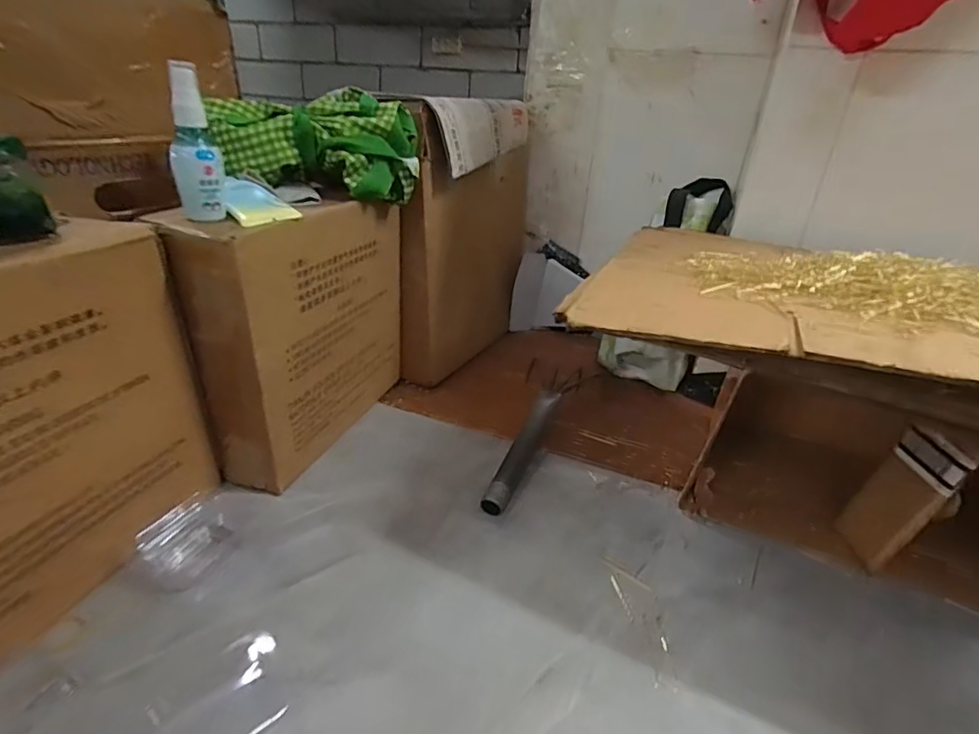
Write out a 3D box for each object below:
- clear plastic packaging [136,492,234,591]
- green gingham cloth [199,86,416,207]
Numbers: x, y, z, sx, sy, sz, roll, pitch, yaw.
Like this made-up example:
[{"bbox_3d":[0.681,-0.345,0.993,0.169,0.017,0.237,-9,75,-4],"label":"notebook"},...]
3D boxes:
[{"bbox_3d":[-0.266,0.153,0.450,0.055,0.030,0.066,17,30,21],"label":"clear plastic packaging"},{"bbox_3d":[-0.191,-0.242,0.562,0.222,0.094,0.098,-7,30,-18],"label":"green gingham cloth"}]

